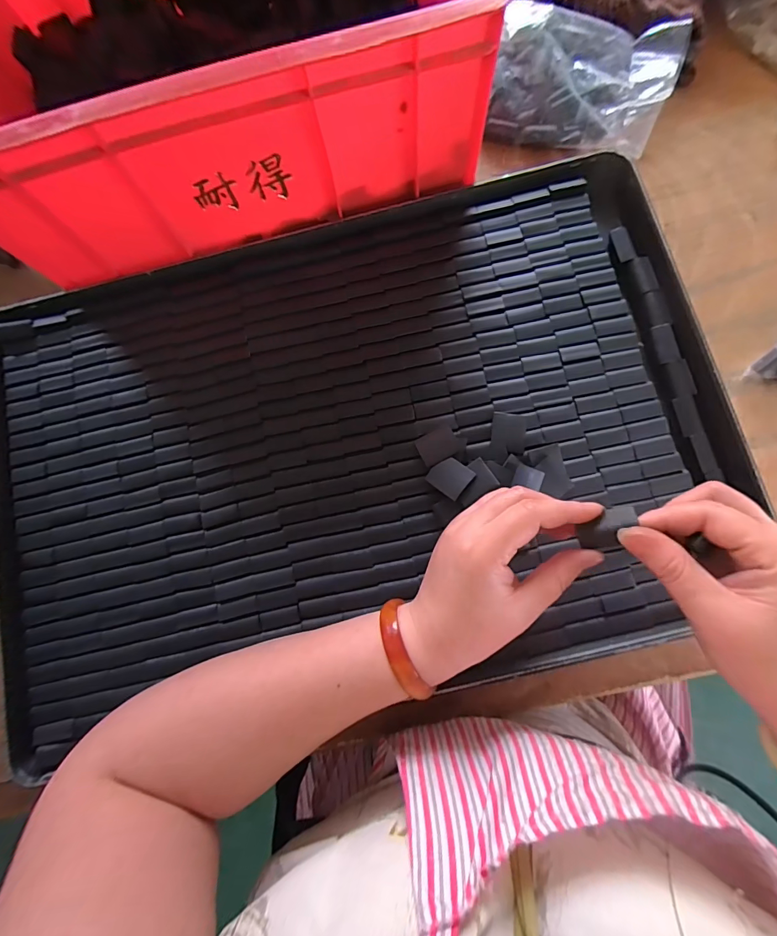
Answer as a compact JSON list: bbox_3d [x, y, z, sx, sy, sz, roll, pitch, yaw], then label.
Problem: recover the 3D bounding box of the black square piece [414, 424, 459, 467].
[{"bbox_3d":[0.039,-0.018,0.328,0.030,0.006,0.025,-27,80,-1],"label":"black square piece"}]

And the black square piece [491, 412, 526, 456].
[{"bbox_3d":[0.096,-0.028,0.326,0.026,0.005,0.033,8,81,5],"label":"black square piece"}]

